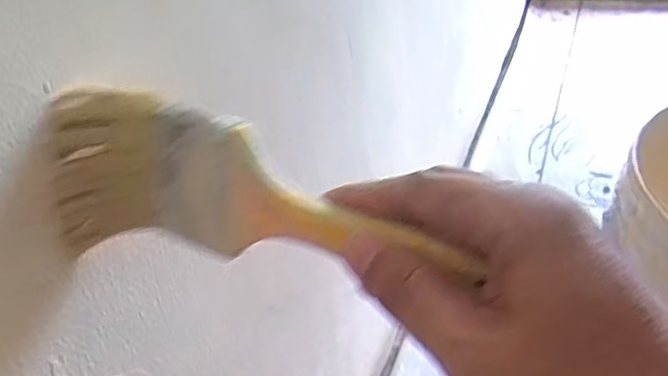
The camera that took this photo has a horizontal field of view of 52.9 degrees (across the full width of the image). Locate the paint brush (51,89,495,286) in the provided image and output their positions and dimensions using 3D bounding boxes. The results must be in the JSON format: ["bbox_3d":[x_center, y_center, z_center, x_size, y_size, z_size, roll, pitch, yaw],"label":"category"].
[{"bbox_3d":[-0.032,0.008,0.260,0.168,0.065,0.029,15,37,17],"label":"paint brush"}]

